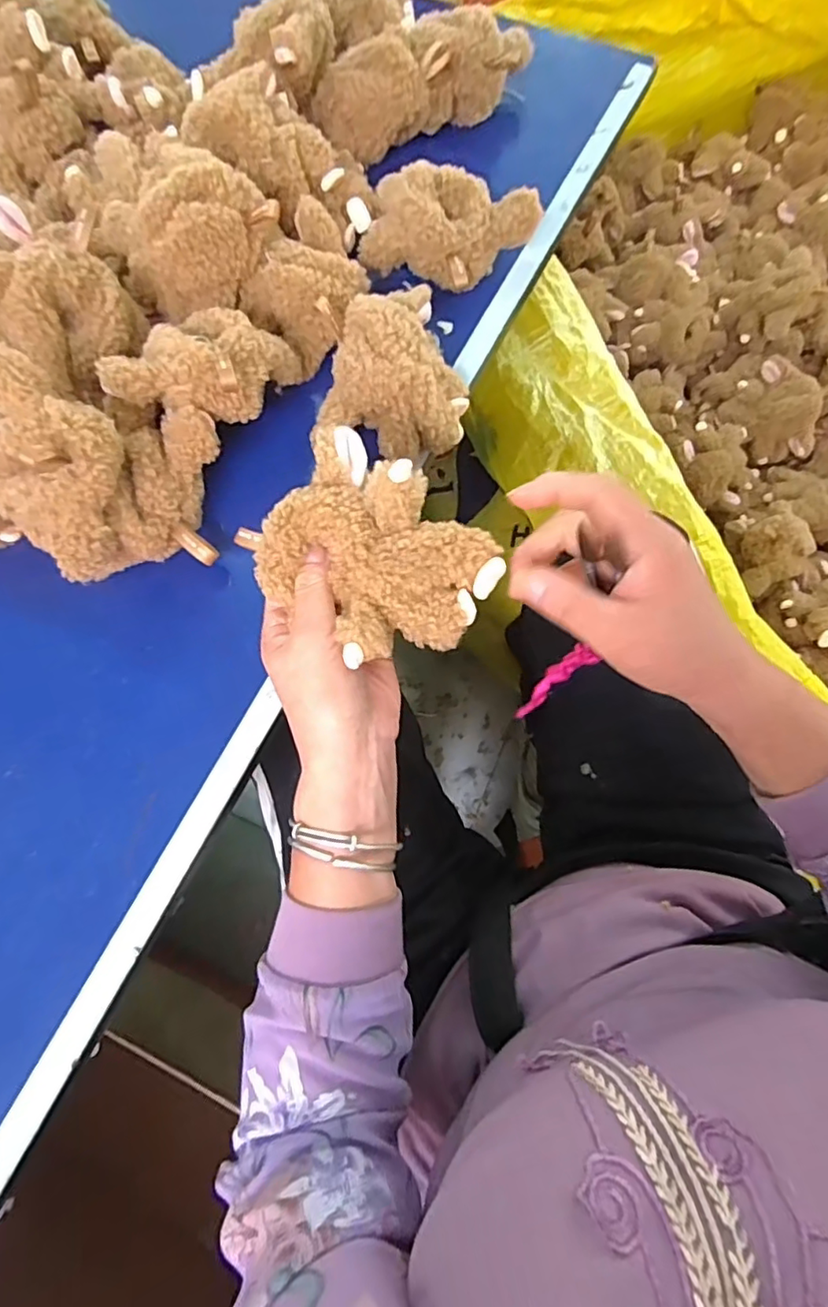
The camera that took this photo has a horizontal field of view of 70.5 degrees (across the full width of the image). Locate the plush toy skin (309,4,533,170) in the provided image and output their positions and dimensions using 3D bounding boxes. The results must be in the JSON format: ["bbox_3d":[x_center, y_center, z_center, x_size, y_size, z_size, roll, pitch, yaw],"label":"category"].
[{"bbox_3d":[0.012,-0.500,0.506,0.203,0.059,0.084,-25,74,-5],"label":"plush toy skin"}]

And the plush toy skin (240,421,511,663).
[{"bbox_3d":[-0.024,-0.054,0.318,0.129,0.022,0.097,37,95,11],"label":"plush toy skin"}]

